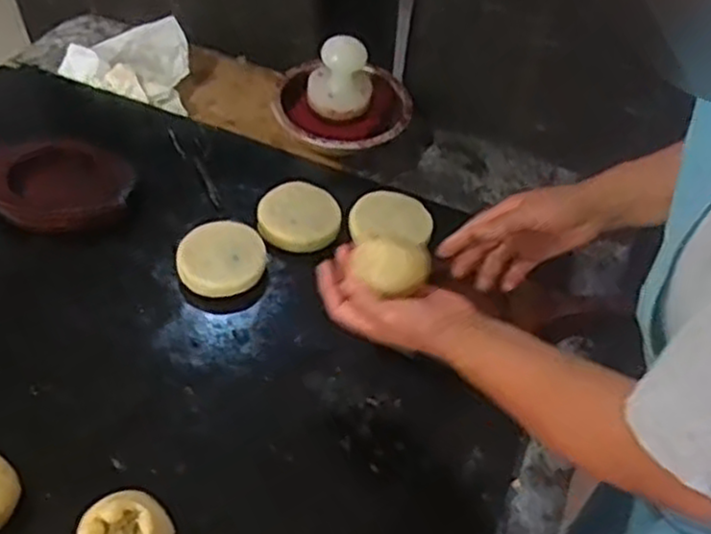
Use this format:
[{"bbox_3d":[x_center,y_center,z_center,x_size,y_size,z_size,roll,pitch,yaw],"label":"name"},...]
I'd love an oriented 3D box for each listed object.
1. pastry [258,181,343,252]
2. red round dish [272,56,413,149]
[{"bbox_3d":[-0.066,-0.061,0.889,0.095,0.018,0.083,4,69,-7],"label":"pastry"},{"bbox_3d":[-0.019,-0.208,1.033,0.181,0.064,0.170,3,49,-4],"label":"red round dish"}]

